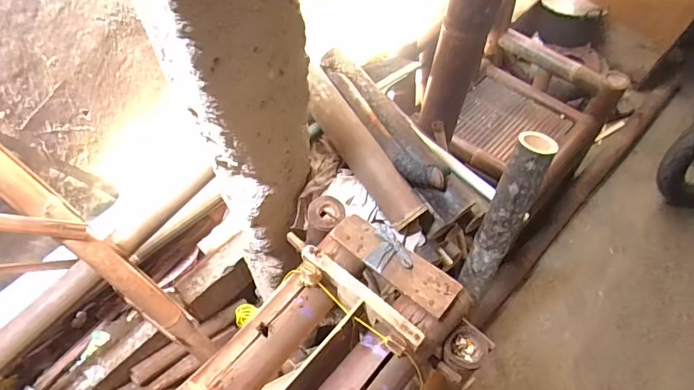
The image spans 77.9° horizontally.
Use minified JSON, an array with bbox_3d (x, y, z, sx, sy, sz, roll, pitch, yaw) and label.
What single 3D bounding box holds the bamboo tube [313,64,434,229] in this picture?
[{"bbox_3d":[0.031,-0.086,0.838,0.077,0.068,0.349,-35,85,-19],"label":"bamboo tube"}]

